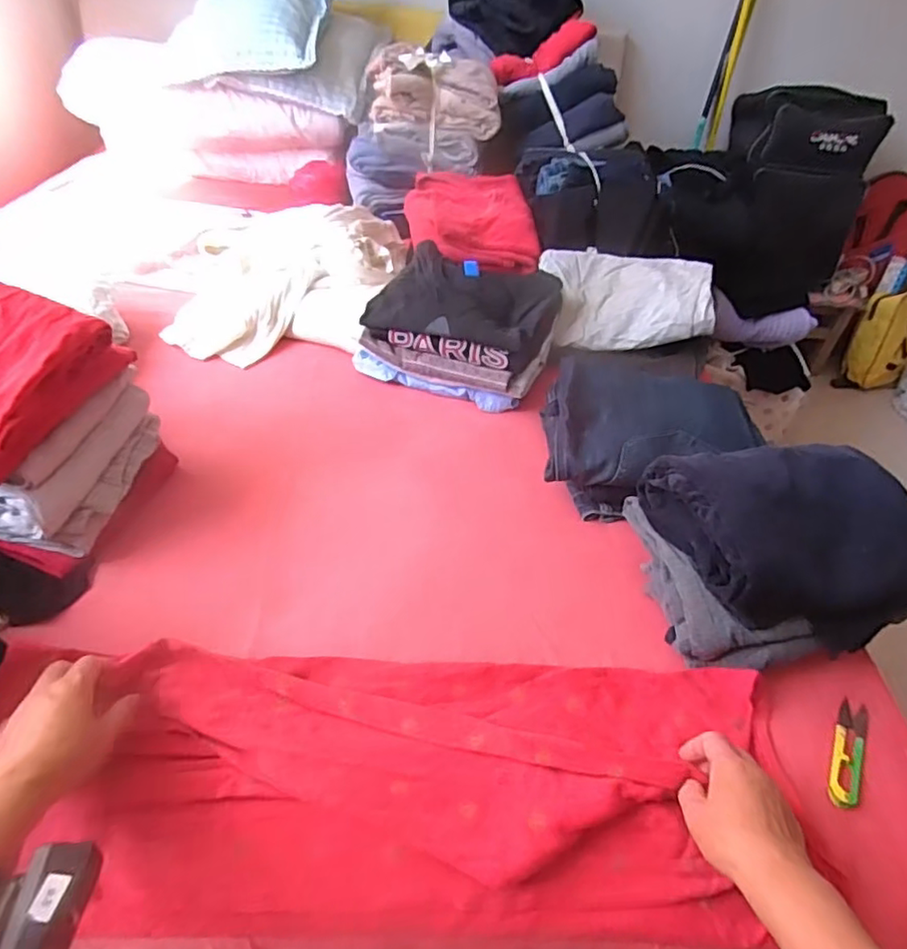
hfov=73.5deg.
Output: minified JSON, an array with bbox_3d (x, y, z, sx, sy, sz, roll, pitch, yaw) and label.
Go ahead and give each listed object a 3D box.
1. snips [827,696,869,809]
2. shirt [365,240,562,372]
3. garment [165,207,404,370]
[{"bbox_3d":[0.369,0.255,0.564,0.026,0.006,0.115,27,47,20],"label":"snips"},{"bbox_3d":[0.019,-0.252,0.915,0.249,0.055,0.211,20,45,14],"label":"shirt"},{"bbox_3d":[-0.279,-0.338,1.009,0.363,0.106,0.374,4,43,-3],"label":"garment"}]

